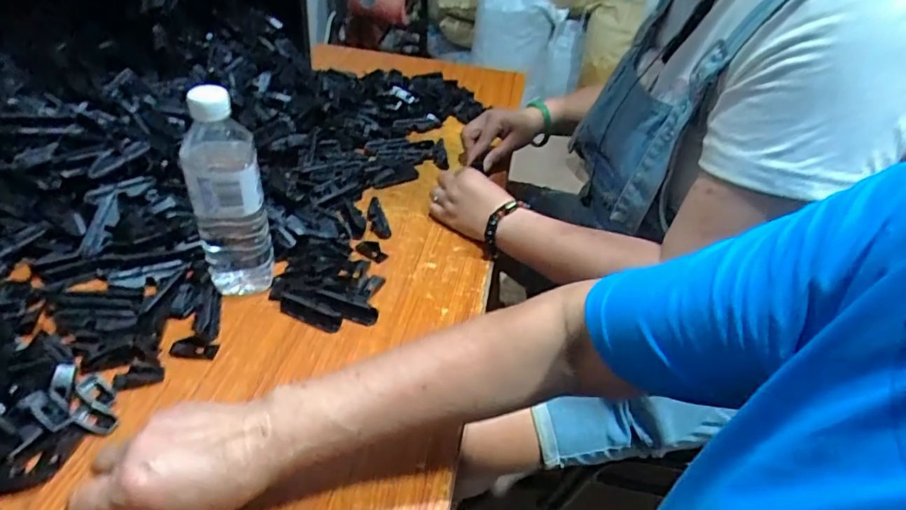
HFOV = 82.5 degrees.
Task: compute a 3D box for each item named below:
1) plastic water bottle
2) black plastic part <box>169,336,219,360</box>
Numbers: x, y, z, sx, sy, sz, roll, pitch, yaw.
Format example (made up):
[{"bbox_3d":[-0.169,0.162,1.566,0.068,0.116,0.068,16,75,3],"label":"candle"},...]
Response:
[{"bbox_3d":[-0.218,-0.055,0.503,0.063,0.204,0.057,-8,41,-18],"label":"plastic water bottle"},{"bbox_3d":[-0.243,0.086,0.481,0.040,0.006,0.020,9,39,3],"label":"black plastic part"}]

